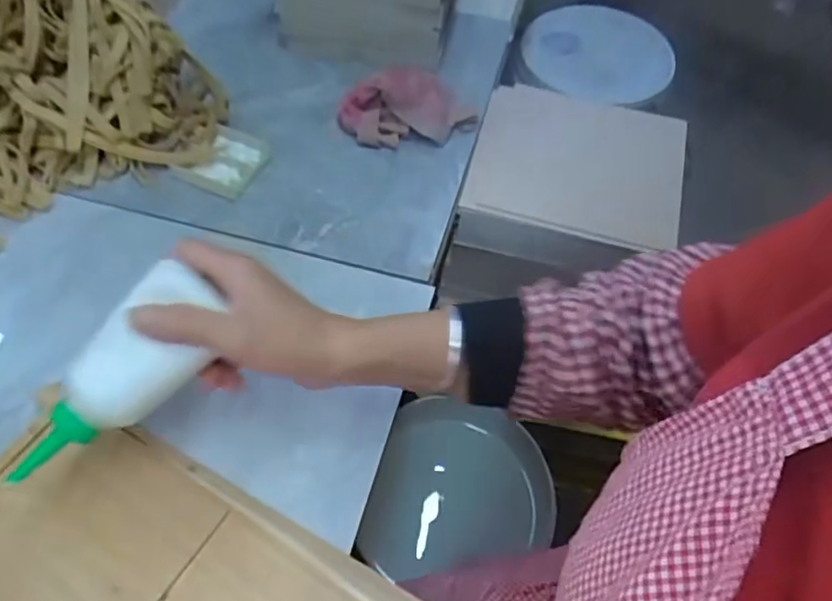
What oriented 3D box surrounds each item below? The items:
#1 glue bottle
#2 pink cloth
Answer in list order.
[{"bbox_3d":[-0.174,0.047,0.356,0.053,0.040,0.146,35,86,21],"label":"glue bottle"},{"bbox_3d":[-0.008,-0.191,0.609,0.122,0.051,0.071,-20,61,-15],"label":"pink cloth"}]

